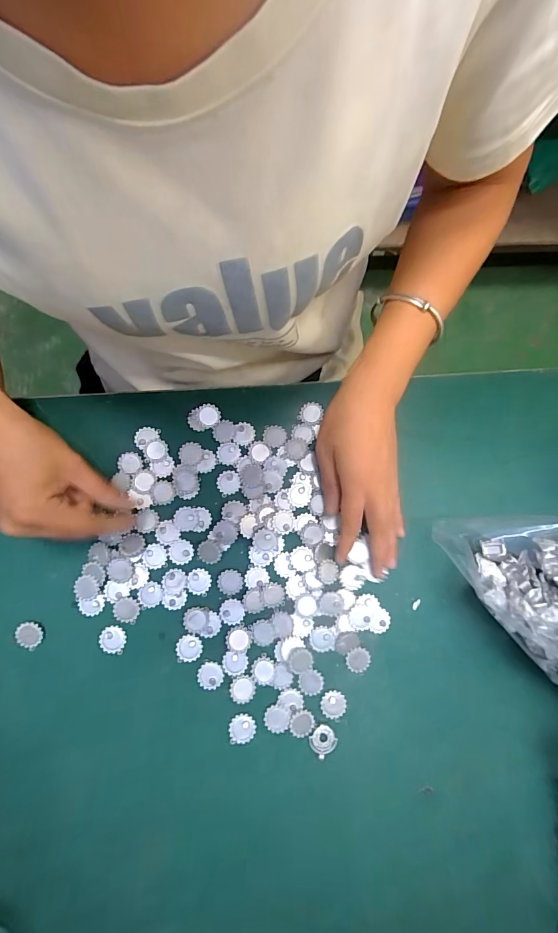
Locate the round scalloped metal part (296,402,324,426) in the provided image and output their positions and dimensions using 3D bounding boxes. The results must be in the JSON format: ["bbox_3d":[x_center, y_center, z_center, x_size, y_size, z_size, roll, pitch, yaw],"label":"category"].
[{"bbox_3d":[0.029,-0.048,0.347,0.018,0.004,0.021,29,80,4],"label":"round scalloped metal part"}]

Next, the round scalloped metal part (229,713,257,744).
[{"bbox_3d":[-0.029,0.210,0.306,0.021,0.004,0.022,0,80,-1],"label":"round scalloped metal part"}]

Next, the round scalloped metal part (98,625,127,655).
[{"bbox_3d":[-0.136,0.142,0.313,0.021,0.004,0.022,0,80,-1],"label":"round scalloped metal part"}]

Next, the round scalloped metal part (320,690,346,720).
[{"bbox_3d":[0.045,0.195,0.313,0.020,0.004,0.022,0,80,-1],"label":"round scalloped metal part"}]

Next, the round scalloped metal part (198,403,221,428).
[{"bbox_3d":[-0.062,-0.045,0.342,0.019,0.008,0.020,0,80,-1],"label":"round scalloped metal part"}]

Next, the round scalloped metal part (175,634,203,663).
[{"bbox_3d":[-0.074,0.149,0.315,0.022,0.004,0.020,0,80,-1],"label":"round scalloped metal part"}]

